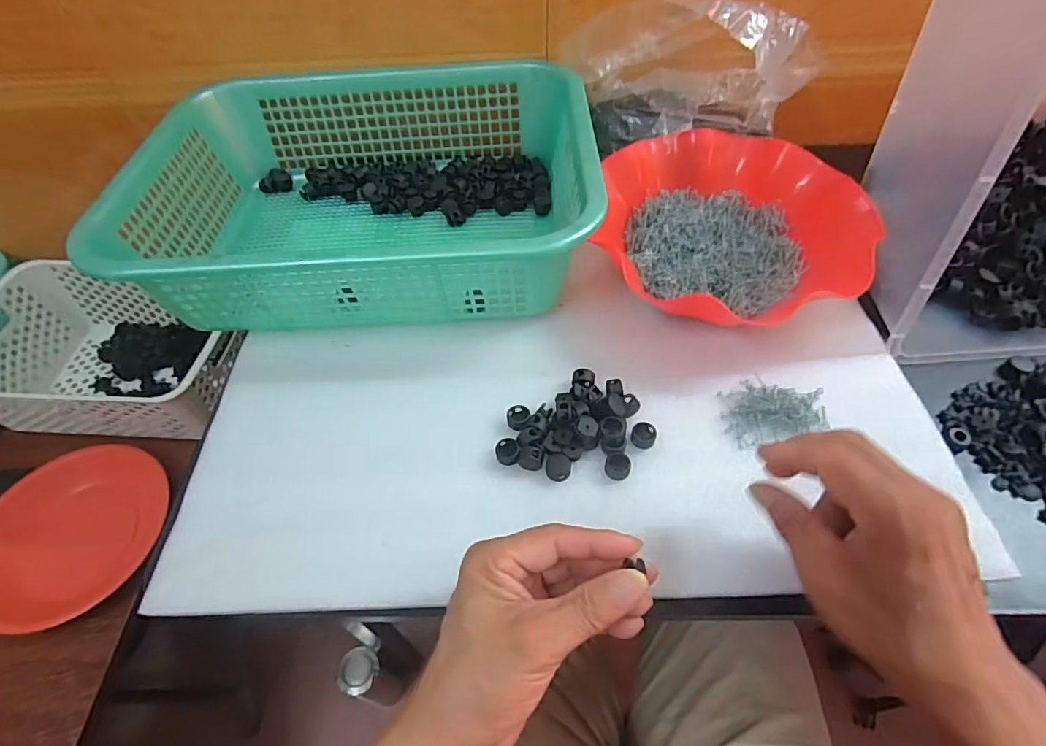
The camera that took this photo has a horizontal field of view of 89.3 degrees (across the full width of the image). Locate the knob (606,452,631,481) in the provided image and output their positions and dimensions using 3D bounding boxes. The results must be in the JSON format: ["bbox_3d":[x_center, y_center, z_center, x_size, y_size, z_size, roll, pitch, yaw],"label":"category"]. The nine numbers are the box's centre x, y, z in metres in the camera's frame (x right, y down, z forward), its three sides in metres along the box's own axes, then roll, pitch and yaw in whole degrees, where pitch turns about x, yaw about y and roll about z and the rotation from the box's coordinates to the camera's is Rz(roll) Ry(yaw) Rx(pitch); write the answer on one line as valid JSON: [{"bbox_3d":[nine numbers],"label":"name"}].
[{"bbox_3d":[0.065,0.064,0.360,0.016,0.011,0.017,-1,55,2],"label":"knob"}]

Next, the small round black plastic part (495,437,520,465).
[{"bbox_3d":[-0.011,0.054,0.369,0.017,0.011,0.019,-7,55,-3],"label":"small round black plastic part"}]

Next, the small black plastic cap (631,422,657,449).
[{"bbox_3d":[0.085,0.045,0.373,0.017,0.009,0.017,-1,55,2],"label":"small black plastic cap"}]

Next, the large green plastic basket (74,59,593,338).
[{"bbox_3d":[-0.134,-0.171,0.480,0.376,0.104,0.281,-3,55,0],"label":"large green plastic basket"}]

